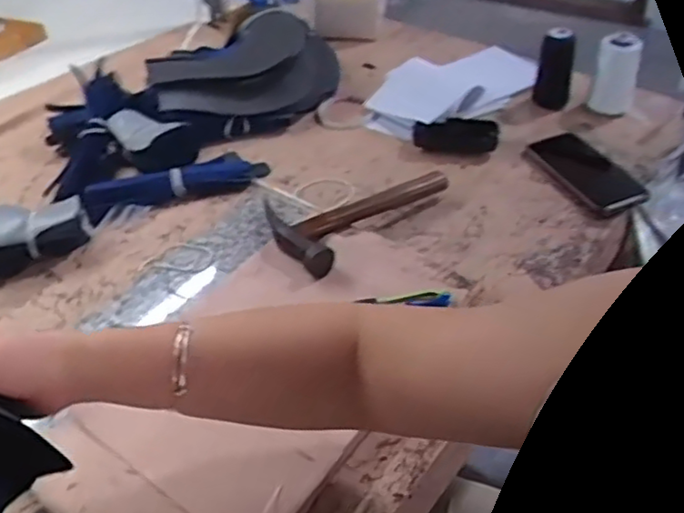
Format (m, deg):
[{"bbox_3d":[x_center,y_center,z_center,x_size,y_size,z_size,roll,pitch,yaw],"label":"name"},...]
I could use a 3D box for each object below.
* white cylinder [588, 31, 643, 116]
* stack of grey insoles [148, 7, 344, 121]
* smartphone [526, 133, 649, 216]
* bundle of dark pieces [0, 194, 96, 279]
[{"bbox_3d":[0.388,-0.264,0.954,0.057,0.100,0.058,11,44,13],"label":"white cylinder"},{"bbox_3d":[-0.125,-0.265,0.963,0.287,0.091,0.158,-19,44,-16],"label":"stack of grey insoles"},{"bbox_3d":[0.308,-0.109,0.842,0.090,0.013,0.162,-15,45,-14],"label":"smartphone"},{"bbox_3d":[-0.350,-0.026,0.749,0.125,0.057,0.063,-21,44,-18],"label":"bundle of dark pieces"}]

